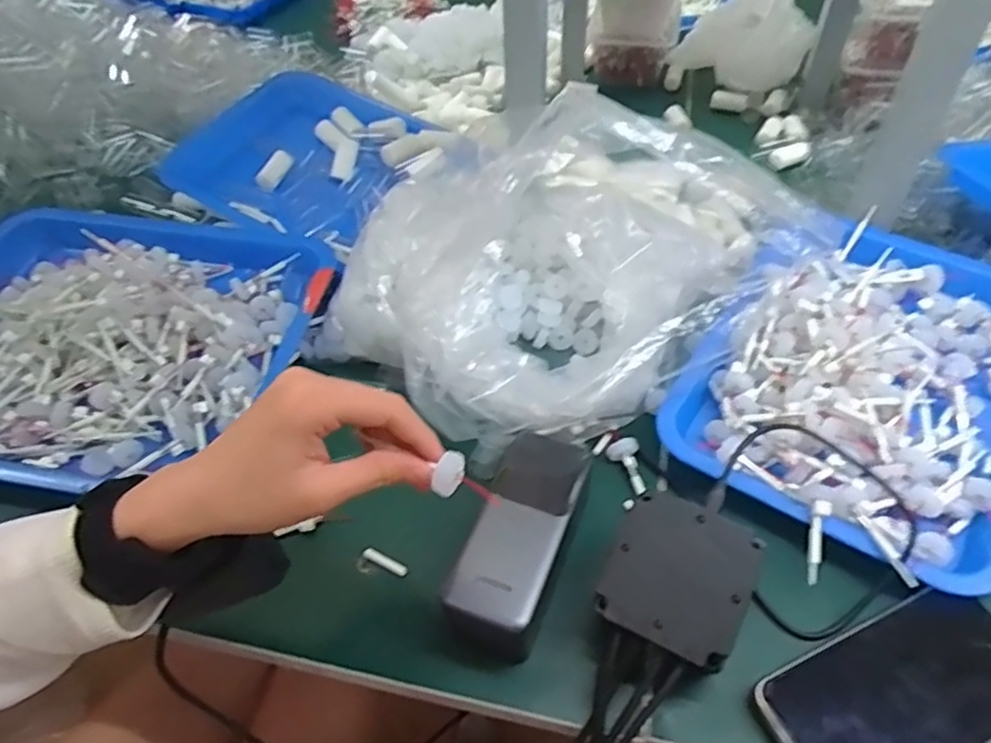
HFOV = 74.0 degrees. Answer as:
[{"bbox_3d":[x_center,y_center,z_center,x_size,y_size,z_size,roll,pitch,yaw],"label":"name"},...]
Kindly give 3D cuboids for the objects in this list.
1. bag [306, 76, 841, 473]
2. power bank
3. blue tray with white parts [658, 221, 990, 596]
[{"bbox_3d":[0.019,-0.073,0.504,0.278,0.150,0.240,30,55,27],"label":"bag"},{"bbox_3d":[0.017,0.098,0.408,0.054,0.047,0.135,15,50,16],"label":"power bank"},{"bbox_3d":[0.274,0.000,0.478,0.217,0.050,0.280,27,54,25],"label":"blue tray with white parts"}]

